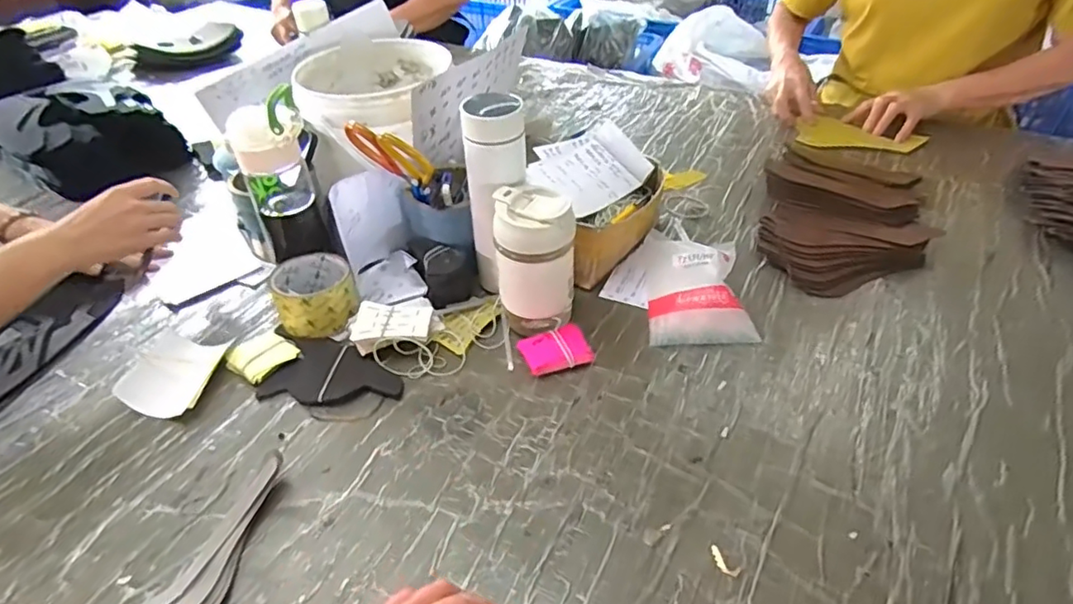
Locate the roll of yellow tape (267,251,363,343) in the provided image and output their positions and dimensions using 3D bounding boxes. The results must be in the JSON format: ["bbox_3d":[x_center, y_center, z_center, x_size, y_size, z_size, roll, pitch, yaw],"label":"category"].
[{"bbox_3d":[-0.253,-0.010,0.678,0.086,0.057,0.090,-1,41,1],"label":"roll of yellow tape"}]

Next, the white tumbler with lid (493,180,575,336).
[{"bbox_3d":[-0.002,-0.041,0.629,0.082,0.151,0.074,-5,41,-3],"label":"white tumbler with lid"}]

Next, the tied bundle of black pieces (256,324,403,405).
[{"bbox_3d":[-0.216,0.072,0.624,0.155,0.008,0.089,3,42,6],"label":"tied bundle of black pieces"}]

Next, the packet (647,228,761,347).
[{"bbox_3d":[0.184,-0.025,0.692,0.126,0.043,0.172,0,41,3],"label":"packet"}]

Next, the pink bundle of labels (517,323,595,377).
[{"bbox_3d":[0.022,0.053,0.627,0.070,0.019,0.050,-18,44,-17],"label":"pink bundle of labels"}]

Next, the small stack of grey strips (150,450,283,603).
[{"bbox_3d":[-0.250,0.197,0.470,0.057,0.017,0.156,19,46,23],"label":"small stack of grey strips"}]

